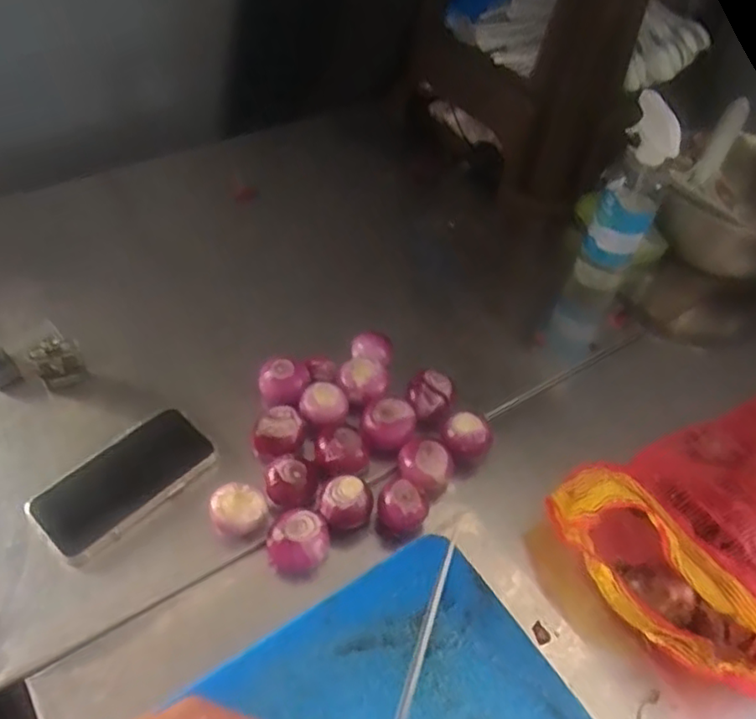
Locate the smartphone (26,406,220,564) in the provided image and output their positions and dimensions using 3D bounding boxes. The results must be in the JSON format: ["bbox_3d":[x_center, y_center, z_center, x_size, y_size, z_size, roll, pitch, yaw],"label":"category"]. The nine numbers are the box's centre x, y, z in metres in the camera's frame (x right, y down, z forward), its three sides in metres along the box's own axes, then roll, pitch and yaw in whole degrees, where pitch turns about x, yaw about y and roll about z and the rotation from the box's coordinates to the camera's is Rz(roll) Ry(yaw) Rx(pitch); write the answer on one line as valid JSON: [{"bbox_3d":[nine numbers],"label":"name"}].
[{"bbox_3d":[-0.238,0.113,0.622,0.085,0.017,0.162,39,57,23],"label":"smartphone"}]

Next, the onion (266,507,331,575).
[{"bbox_3d":[-0.071,0.163,0.587,0.054,0.044,0.047,-5,52,-10],"label":"onion"}]

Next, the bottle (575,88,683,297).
[{"bbox_3d":[0.298,-0.184,0.788,0.064,0.244,0.071,23,52,12],"label":"bottle"}]

